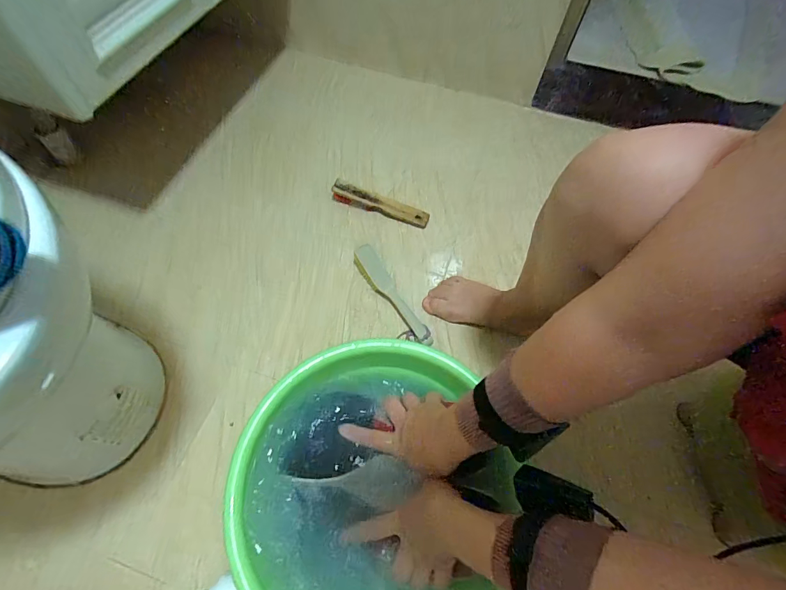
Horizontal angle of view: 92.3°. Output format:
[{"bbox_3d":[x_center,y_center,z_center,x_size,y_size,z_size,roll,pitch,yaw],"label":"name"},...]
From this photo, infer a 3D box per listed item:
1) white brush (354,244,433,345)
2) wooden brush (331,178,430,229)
[{"bbox_3d":[0.002,0.001,0.711,0.039,0.033,0.218,-35,81,-20],"label":"white brush"},{"bbox_3d":[-0.026,-0.193,0.815,0.209,0.051,0.032,17,62,5],"label":"wooden brush"}]

